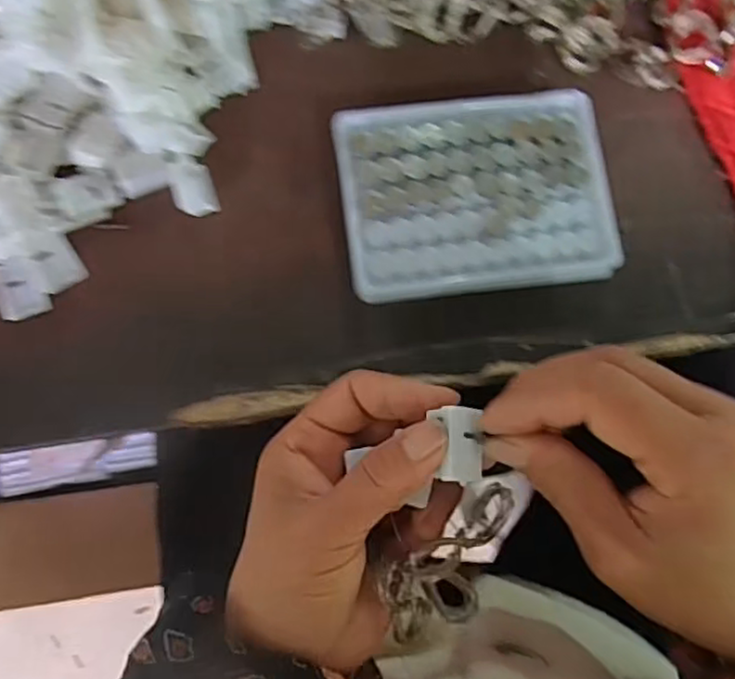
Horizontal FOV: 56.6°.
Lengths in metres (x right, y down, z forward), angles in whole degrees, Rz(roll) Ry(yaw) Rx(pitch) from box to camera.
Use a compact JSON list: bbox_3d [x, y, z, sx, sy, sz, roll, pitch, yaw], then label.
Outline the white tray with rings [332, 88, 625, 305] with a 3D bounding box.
[{"bbox_3d":[0.054,-0.074,0.350,0.132,0.025,0.100,-6,82,-4],"label":"white tray with rings"}]

